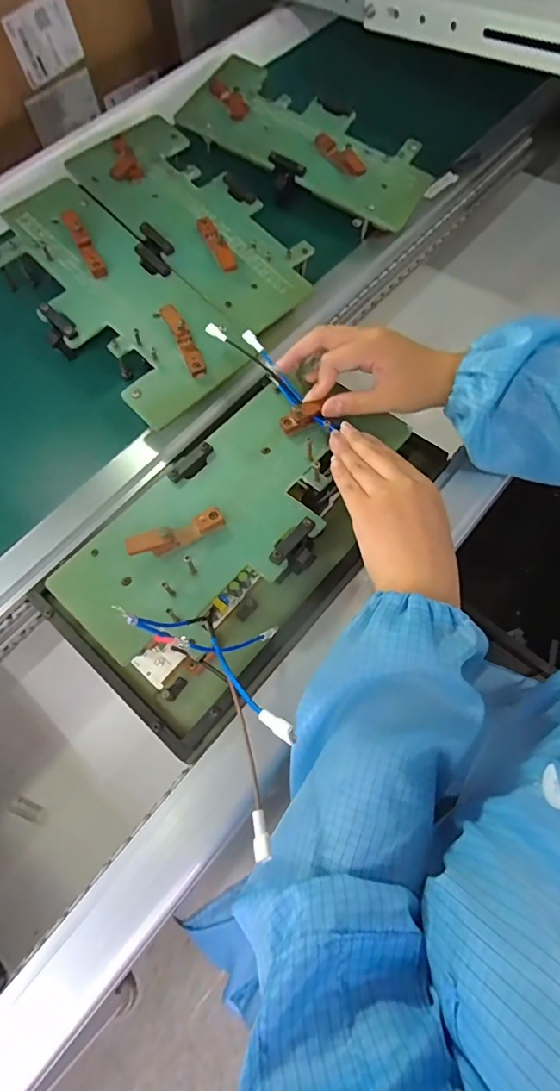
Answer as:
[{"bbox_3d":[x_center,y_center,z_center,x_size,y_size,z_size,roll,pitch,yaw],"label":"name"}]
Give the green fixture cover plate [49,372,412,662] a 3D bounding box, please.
[{"bbox_3d":[-0.036,-0.032,0.384,0.134,0.019,0.281,36,70,19],"label":"green fixture cover plate"}]

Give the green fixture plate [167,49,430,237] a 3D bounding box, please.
[{"bbox_3d":[0.035,-0.471,0.559,0.289,0.032,0.127,31,69,4],"label":"green fixture plate"}]

